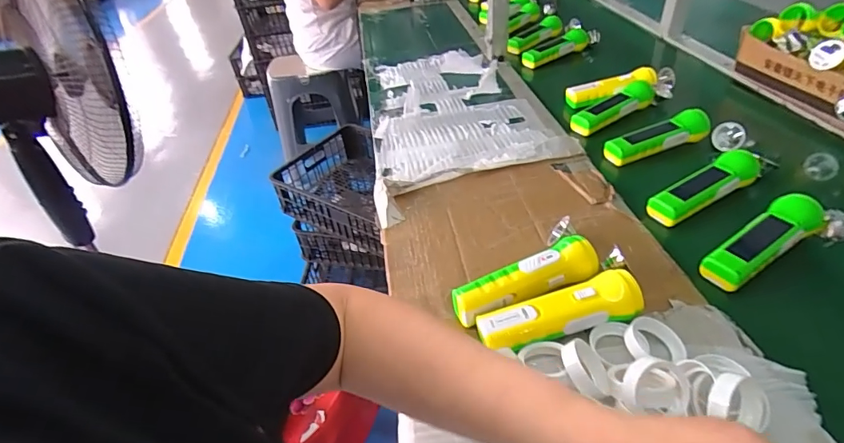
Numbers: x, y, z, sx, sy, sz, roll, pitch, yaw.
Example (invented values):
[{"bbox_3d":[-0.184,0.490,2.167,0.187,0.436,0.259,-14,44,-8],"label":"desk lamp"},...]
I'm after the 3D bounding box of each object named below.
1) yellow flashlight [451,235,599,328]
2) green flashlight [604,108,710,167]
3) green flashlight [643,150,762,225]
[{"bbox_3d":[0.113,0.068,0.493,0.168,0.049,0.044,-18,42,-13],"label":"yellow flashlight"},{"bbox_3d":[0.362,-0.127,0.699,0.157,0.041,0.054,-20,40,5],"label":"green flashlight"},{"bbox_3d":[0.372,-0.044,0.590,0.158,0.050,0.049,-20,42,-15],"label":"green flashlight"}]

